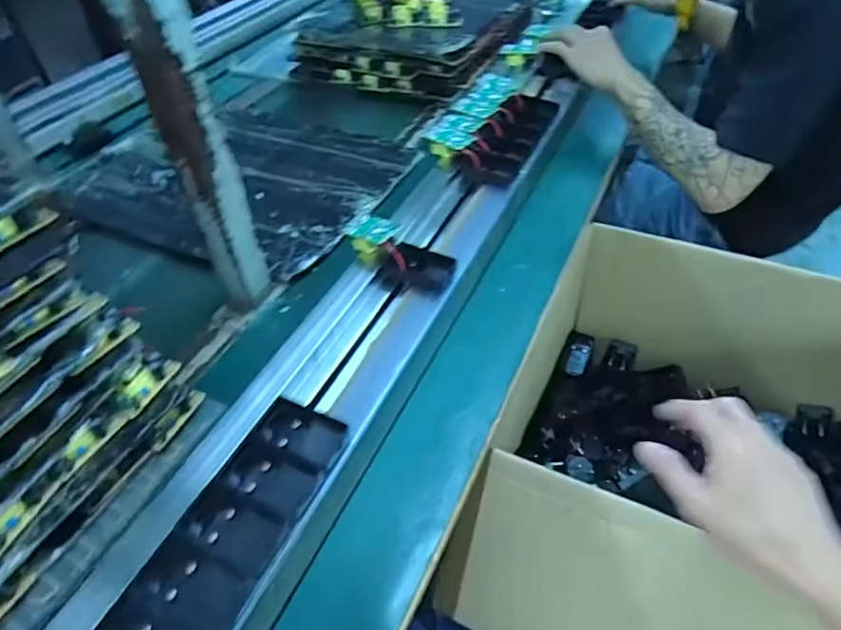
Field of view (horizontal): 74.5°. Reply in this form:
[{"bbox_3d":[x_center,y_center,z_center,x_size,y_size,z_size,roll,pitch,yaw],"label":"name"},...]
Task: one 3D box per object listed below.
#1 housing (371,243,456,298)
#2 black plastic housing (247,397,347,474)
[{"bbox_3d":[-0.003,-0.047,0.582,0.075,0.020,0.057,17,50,20],"label":"housing"},{"bbox_3d":[-0.097,0.096,0.451,0.069,0.019,0.049,16,49,19],"label":"black plastic housing"}]

